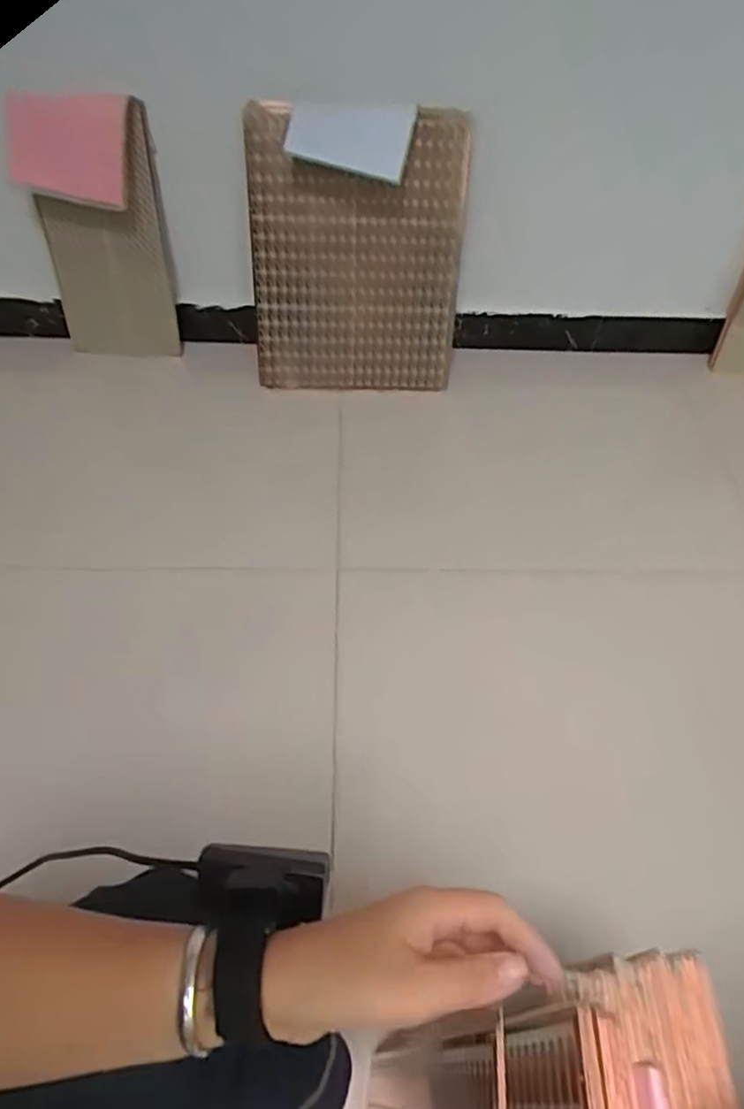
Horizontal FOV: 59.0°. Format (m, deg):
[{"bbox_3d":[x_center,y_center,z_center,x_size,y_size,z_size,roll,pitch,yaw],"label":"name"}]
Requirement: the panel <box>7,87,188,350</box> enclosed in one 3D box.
[{"bbox_3d":[-0.528,-0.607,1.292,0.250,0.514,0.077,6,57,-5],"label":"panel"}]

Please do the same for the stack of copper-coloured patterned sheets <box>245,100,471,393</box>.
[{"bbox_3d":[-0.028,-0.556,1.294,0.412,0.487,0.101,-2,49,-4],"label":"stack of copper-coloured patterned sheets"}]

